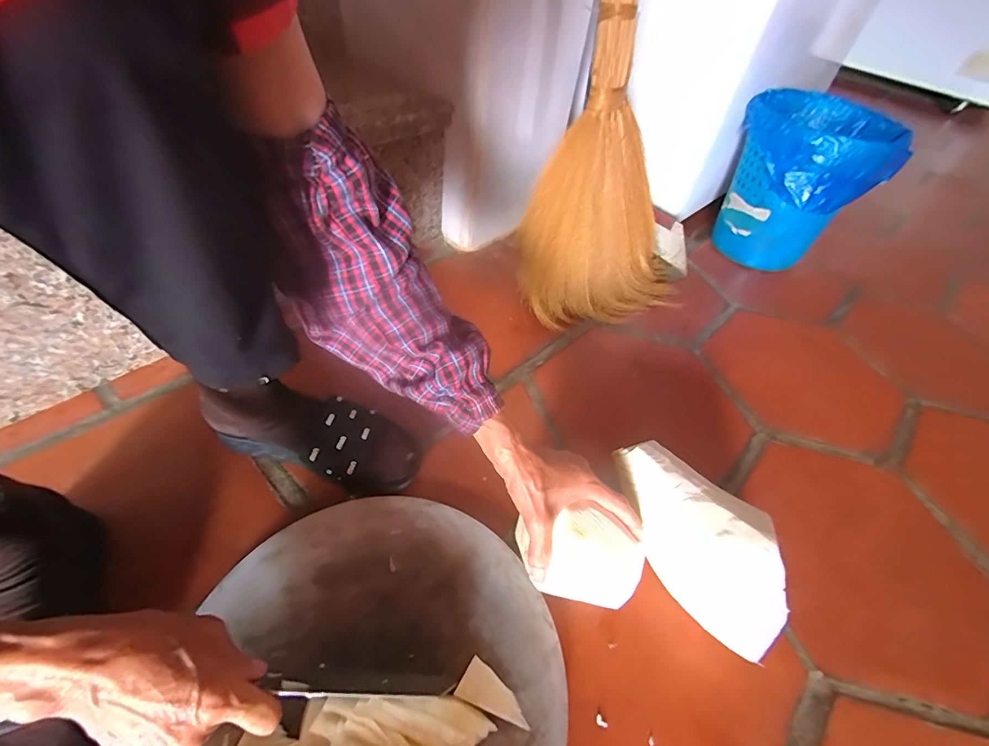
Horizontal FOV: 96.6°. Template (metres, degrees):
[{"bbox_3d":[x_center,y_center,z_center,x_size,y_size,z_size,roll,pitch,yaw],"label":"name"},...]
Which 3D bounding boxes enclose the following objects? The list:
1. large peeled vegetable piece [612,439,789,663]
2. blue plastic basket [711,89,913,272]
[{"bbox_3d":[0.184,0.150,0.411,0.079,0.095,0.183,-27,58,-26],"label":"large peeled vegetable piece"},{"bbox_3d":[0.517,-0.322,0.775,0.213,0.240,0.230,33,54,20],"label":"blue plastic basket"}]

